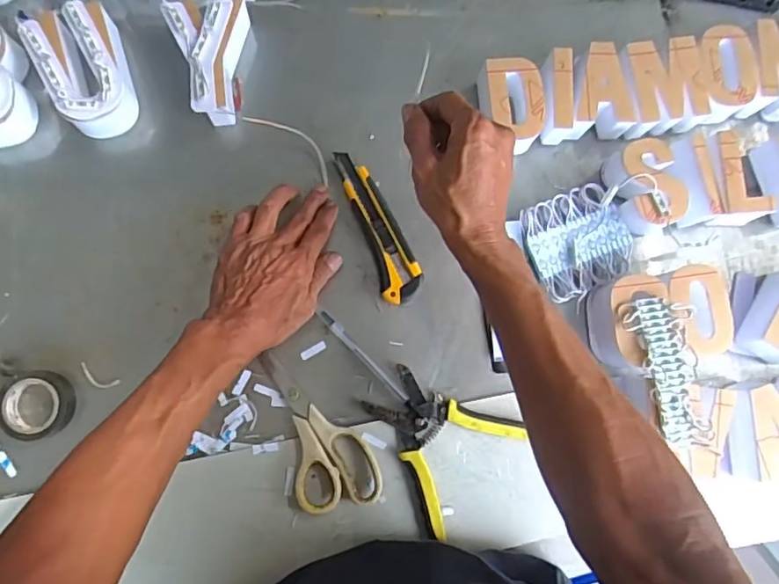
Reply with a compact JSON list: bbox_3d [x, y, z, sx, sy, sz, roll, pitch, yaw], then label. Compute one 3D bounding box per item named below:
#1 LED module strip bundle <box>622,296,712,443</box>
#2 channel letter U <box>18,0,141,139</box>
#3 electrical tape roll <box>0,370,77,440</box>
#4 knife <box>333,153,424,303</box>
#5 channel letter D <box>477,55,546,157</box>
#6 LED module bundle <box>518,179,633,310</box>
[{"bbox_3d":[0.255,0.071,0.516,0.054,0.017,0.131,-11,82,-6],"label":"LED module strip bundle"},{"bbox_3d":[-0.287,-0.208,0.543,0.076,0.052,0.116,-22,84,-6],"label":"channel letter U"},{"bbox_3d":[-0.318,0.101,0.514,0.061,0.025,0.058,0,82,-3],"label":"electrical tape roll"},{"bbox_3d":[-0.011,-0.065,0.559,0.039,0.020,0.154,-21,84,-6],"label":"knife"},{"bbox_3d":[0.120,-0.184,0.565,0.055,0.047,0.088,-7,83,-4],"label":"channel letter D"},{"bbox_3d":[0.187,-0.050,0.564,0.099,0.026,0.099,-24,84,-6],"label":"LED module bundle"}]

